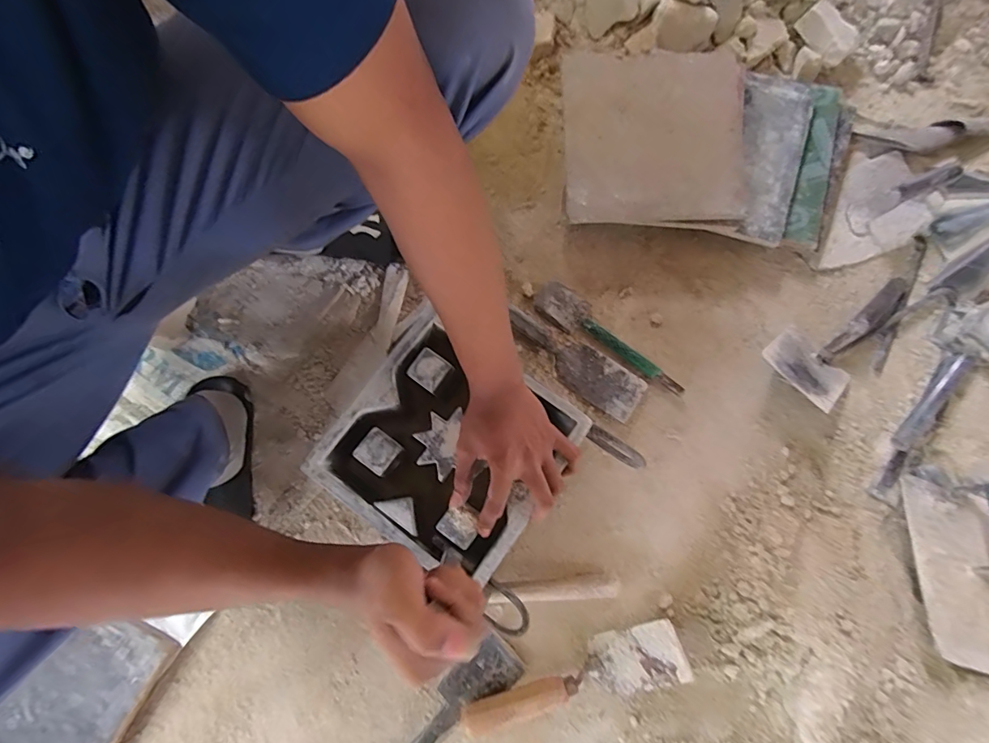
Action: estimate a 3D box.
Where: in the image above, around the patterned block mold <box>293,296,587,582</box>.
[{"bbox_3d":[-0.056,0.095,0.538,0.225,0.103,0.204,35,79,7],"label":"patterned block mold"}]

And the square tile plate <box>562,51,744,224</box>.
[{"bbox_3d":[0.225,-0.334,0.645,0.245,0.020,0.251,0,83,5],"label":"square tile plate"}]

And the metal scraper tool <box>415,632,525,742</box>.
[{"bbox_3d":[-0.100,0.446,0.539,0.316,0.014,0.056,-41,81,-9],"label":"metal scraper tool"}]

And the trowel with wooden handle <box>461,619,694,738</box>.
[{"bbox_3d":[0.095,0.376,0.537,0.256,0.055,0.071,-22,79,-6],"label":"trowel with wooden handle"}]

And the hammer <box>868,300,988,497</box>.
[{"bbox_3d":[0.599,0.023,0.619,0.334,0.059,0.069,-44,81,-9],"label":"hammer"}]

